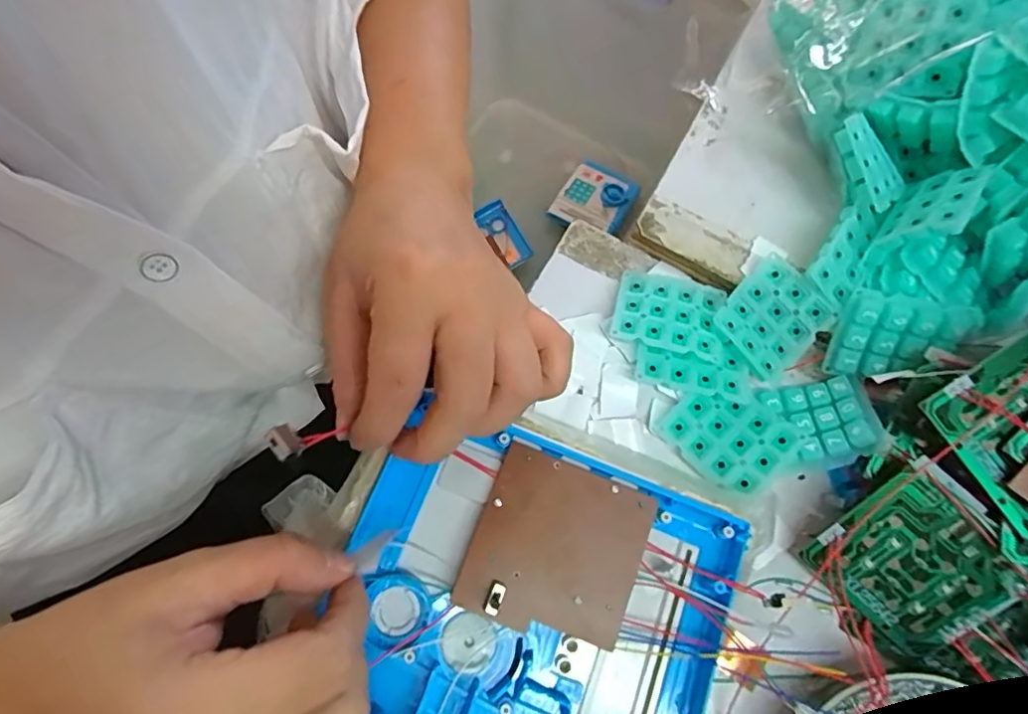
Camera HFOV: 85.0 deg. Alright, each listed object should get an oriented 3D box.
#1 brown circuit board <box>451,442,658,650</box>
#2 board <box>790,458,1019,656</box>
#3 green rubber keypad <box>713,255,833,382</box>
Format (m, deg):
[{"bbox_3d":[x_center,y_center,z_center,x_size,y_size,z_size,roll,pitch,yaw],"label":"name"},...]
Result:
[{"bbox_3d":[0.019,0.085,0.248,0.071,0.004,0.071,22,74,3],"label":"brown circuit board"},{"bbox_3d":[0.187,0.097,0.263,0.069,0.005,0.076,46,110,8],"label":"board"},{"bbox_3d":[0.139,-0.021,0.305,0.055,0.013,0.047,-42,79,-13],"label":"green rubber keypad"}]

